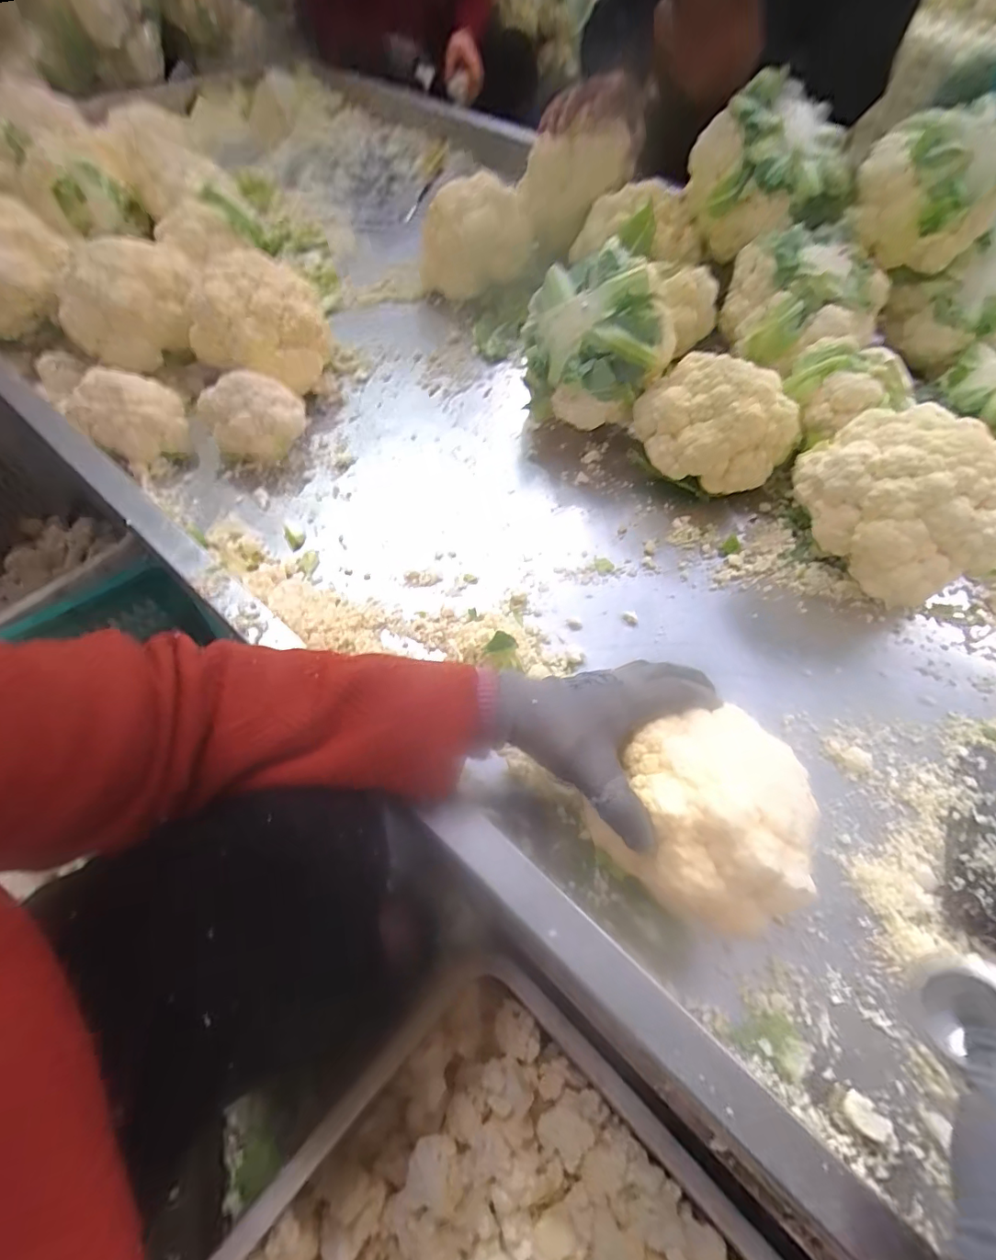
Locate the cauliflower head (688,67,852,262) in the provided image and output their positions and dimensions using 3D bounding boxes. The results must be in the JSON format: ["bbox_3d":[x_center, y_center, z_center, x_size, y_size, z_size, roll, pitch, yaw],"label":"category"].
[{"bbox_3d":[0.352,-0.581,0.671,0.174,0.143,0.141,-3,58,-5],"label":"cauliflower head"}]

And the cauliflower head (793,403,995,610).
[{"bbox_3d":[0.397,-0.128,0.523,0.143,0.151,0.188,-25,62,-17],"label":"cauliflower head"}]

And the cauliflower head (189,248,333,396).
[{"bbox_3d":[-0.303,-0.379,0.661,0.165,0.129,0.129,-9,59,-9],"label":"cauliflower head"}]

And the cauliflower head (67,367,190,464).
[{"bbox_3d":[-0.411,-0.240,0.588,0.094,0.067,0.096,1,58,-2],"label":"cauliflower head"}]

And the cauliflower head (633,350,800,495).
[{"bbox_3d":[0.237,-0.236,0.579,0.125,0.095,0.151,-17,60,-13],"label":"cauliflower head"}]

